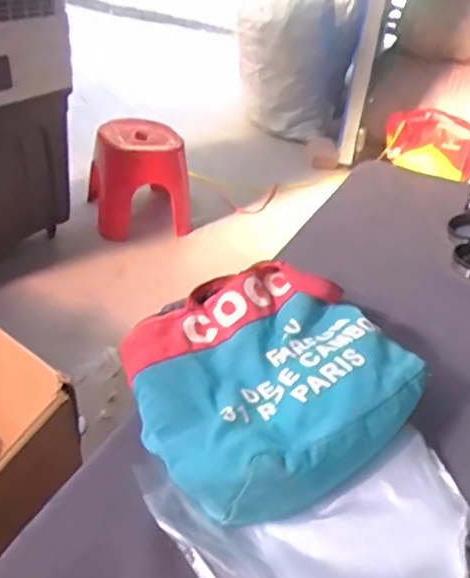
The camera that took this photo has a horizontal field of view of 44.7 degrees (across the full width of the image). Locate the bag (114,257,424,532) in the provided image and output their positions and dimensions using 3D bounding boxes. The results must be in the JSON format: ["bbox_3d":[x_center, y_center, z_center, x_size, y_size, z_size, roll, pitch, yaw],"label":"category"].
[{"bbox_3d":[0.028,0.073,0.510,0.227,0.075,0.227,-13,39,-26],"label":"bag"}]

